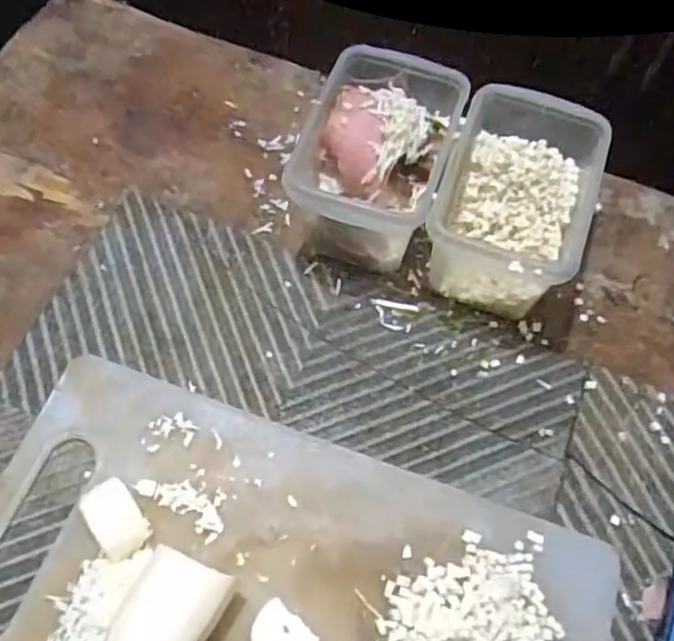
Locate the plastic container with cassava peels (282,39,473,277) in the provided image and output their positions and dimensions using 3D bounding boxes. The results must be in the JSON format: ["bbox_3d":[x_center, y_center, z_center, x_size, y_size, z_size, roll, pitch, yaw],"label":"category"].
[{"bbox_3d":[0.031,-0.122,0.539,0.106,0.100,0.150,19,62,8],"label":"plastic container with cassava peels"}]

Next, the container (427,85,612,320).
[{"bbox_3d":[0.133,-0.087,0.525,0.108,0.099,0.160,18,62,7],"label":"container"}]

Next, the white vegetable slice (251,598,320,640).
[{"bbox_3d":[-0.035,0.194,0.418,0.040,0.006,0.031,39,67,17],"label":"white vegetable slice"}]

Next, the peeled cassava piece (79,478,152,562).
[{"bbox_3d":[-0.141,0.126,0.436,0.029,0.027,0.047,-31,67,-17],"label":"peeled cassava piece"}]

